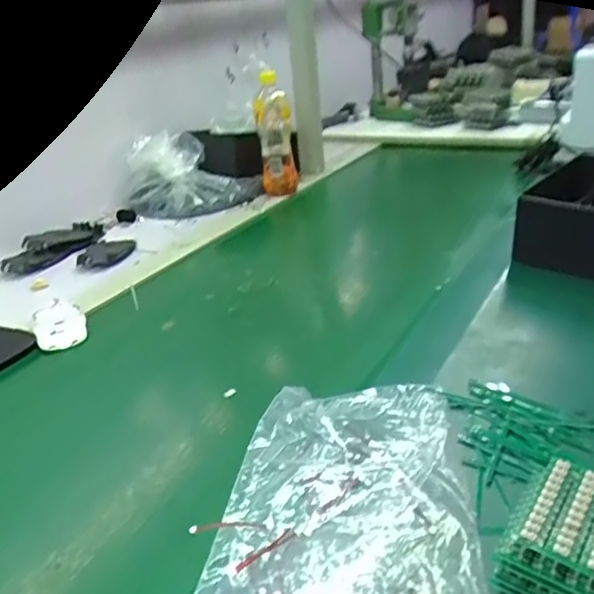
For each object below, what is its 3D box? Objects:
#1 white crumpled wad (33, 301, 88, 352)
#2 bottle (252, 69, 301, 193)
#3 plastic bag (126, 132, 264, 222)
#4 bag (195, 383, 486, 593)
[{"bbox_3d":[-0.285,0.031,0.725,0.057,0.019,0.082,-16,27,-18],"label":"white crumpled wad"},{"bbox_3d":[-0.040,-0.294,1.104,0.068,0.202,0.064,-5,26,3],"label":"bottle"},{"bbox_3d":[-0.196,-0.228,1.117,0.245,0.120,0.155,-4,26,5],"label":"plastic bag"},{"bbox_3d":[0.038,0.138,0.436,0.166,0.018,0.238,-2,26,9],"label":"bag"}]

